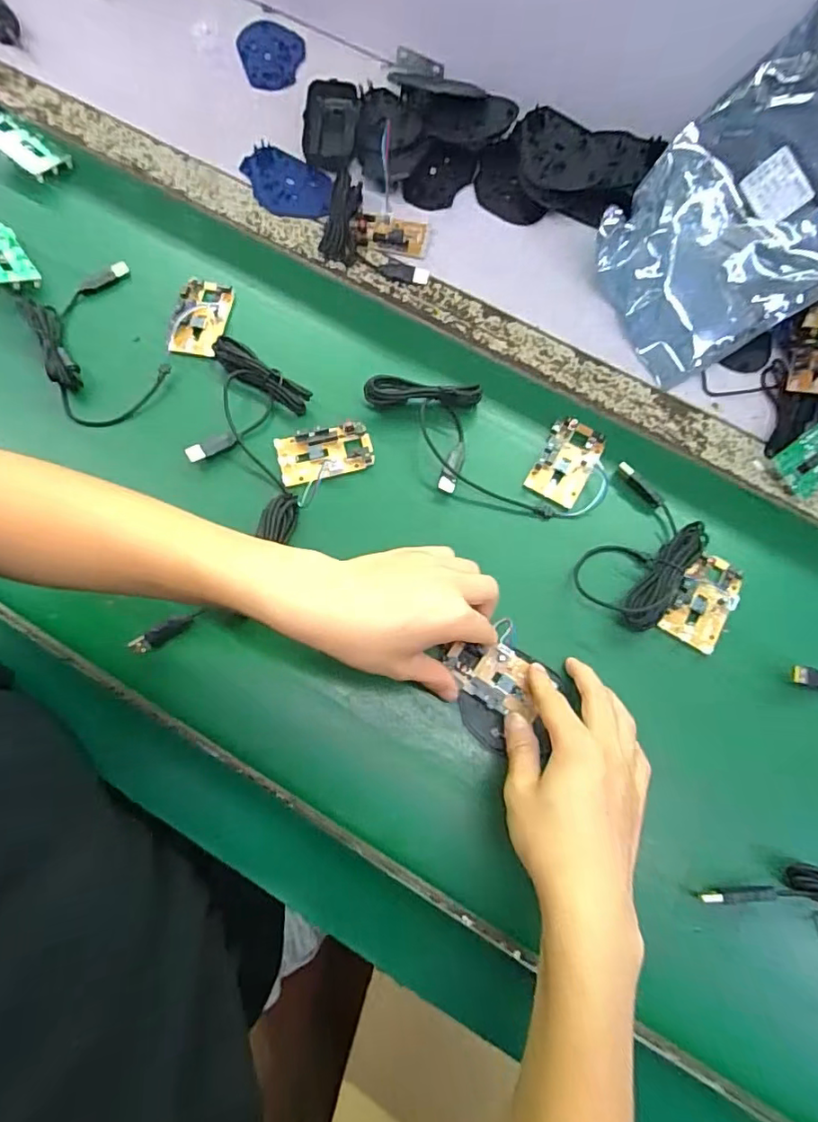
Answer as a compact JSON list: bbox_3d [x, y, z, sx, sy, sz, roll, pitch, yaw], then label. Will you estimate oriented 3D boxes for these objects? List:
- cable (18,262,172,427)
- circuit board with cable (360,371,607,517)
[{"bbox_3d":[-0.272,-0.192,0.482,0.097,0.029,0.149,-27,75,-10],"label":"cable"},{"bbox_3d":[0.064,-0.097,0.465,0.211,0.027,0.091,13,72,3],"label":"circuit board with cable"}]

